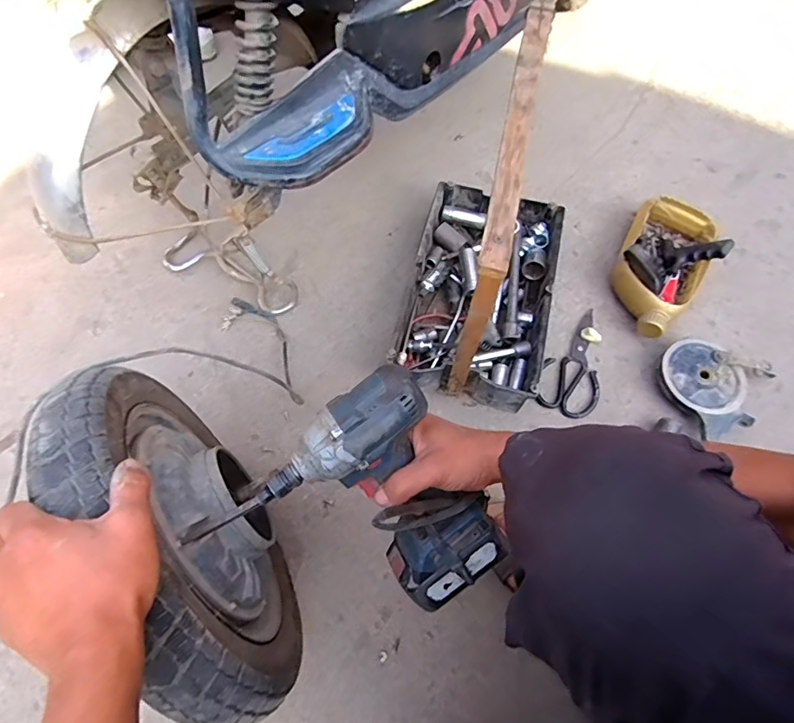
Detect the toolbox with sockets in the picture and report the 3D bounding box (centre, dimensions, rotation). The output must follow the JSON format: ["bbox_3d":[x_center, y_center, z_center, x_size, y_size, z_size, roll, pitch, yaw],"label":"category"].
[{"bbox_3d":[0.140,-0.166,0.669,0.219,0.367,0.382,14,65,3],"label":"toolbox with sockets"}]

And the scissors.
[{"bbox_3d":[0.304,0.006,0.784,0.087,0.018,0.191,32,67,13],"label":"scissors"}]

